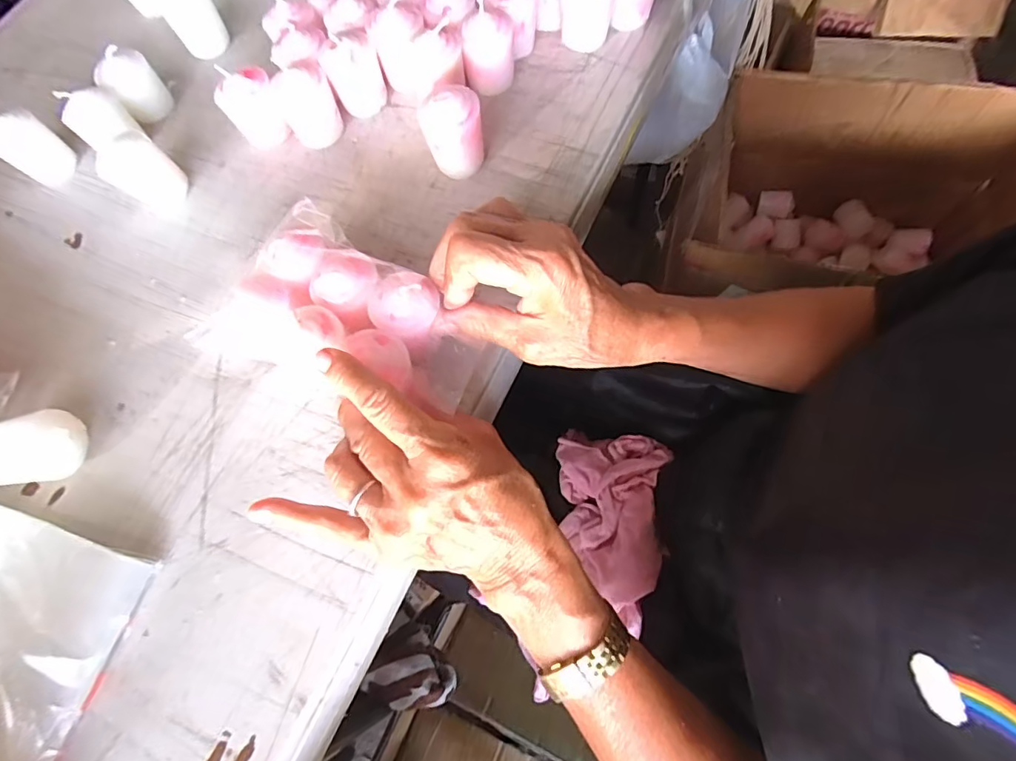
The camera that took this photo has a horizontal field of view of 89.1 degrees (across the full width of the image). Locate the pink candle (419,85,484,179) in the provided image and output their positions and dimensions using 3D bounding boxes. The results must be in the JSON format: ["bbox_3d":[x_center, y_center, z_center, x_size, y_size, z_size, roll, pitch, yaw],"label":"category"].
[{"bbox_3d":[-0.036,-0.157,0.334,0.038,0.055,0.031,-7,68,3],"label":"pink candle"}]

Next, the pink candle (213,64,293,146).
[{"bbox_3d":[-0.177,-0.188,0.360,0.039,0.043,0.035,-29,69,-5],"label":"pink candle"}]

